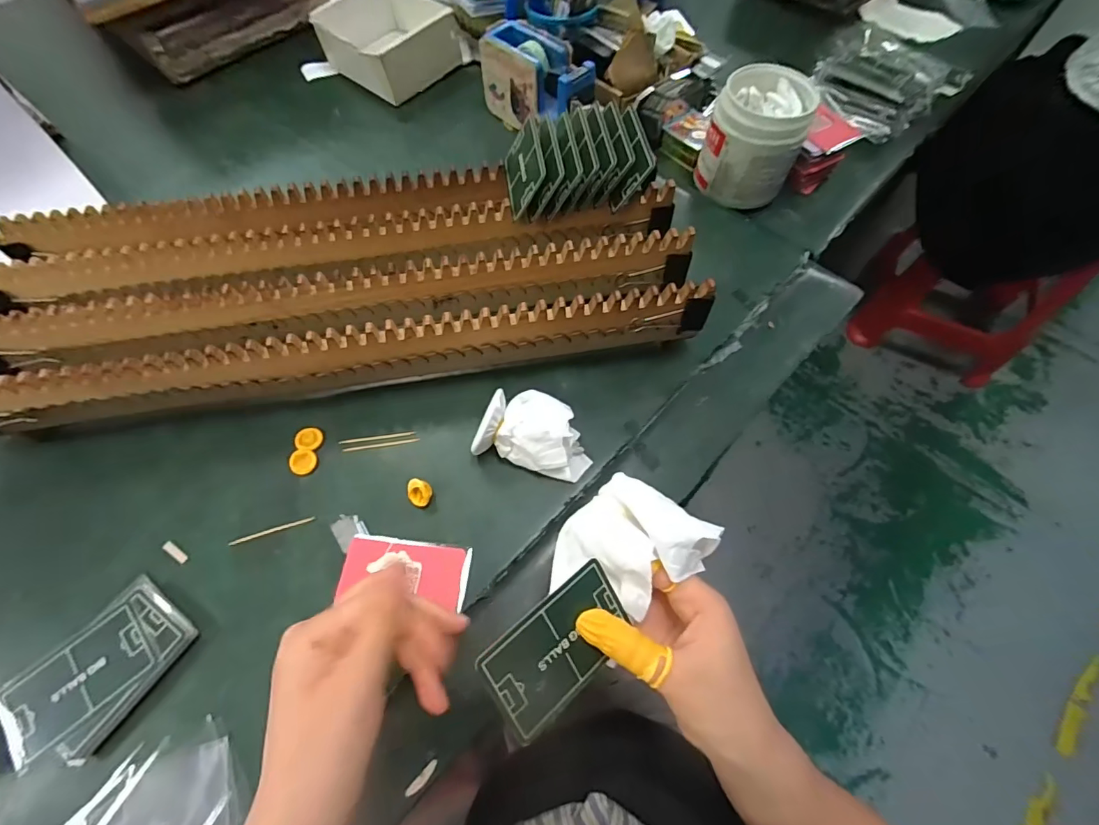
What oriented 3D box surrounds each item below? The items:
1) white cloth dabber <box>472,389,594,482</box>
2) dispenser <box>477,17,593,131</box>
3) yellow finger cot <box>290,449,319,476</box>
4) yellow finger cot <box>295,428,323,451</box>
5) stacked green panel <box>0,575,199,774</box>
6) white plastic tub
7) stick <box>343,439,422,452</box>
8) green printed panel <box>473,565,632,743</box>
[{"bbox_3d":[-0.011,0.015,0.370,0.090,0.047,0.053,13,64,7],"label":"white cloth dabber"},{"bbox_3d":[-0.013,-0.365,0.539,0.057,0.076,0.136,-40,70,-18],"label":"dispenser"},{"bbox_3d":[-0.196,0.039,0.383,0.020,0.005,0.019,0,63,0],"label":"yellow finger cot"},{"bbox_3d":[-0.197,0.022,0.393,0.020,0.004,0.019,0,63,0],"label":"yellow finger cot"},{"bbox_3d":[-0.294,0.170,0.314,0.068,0.014,0.107,34,68,16],"label":"stacked green panel"},{"bbox_3d":[0.218,-0.291,0.510,0.094,0.107,0.094,0,63,0],"label":"white plastic tub"},{"bbox_3d":[-0.138,0.027,0.398,0.062,0.004,0.004,-9,64,-5],"label":"stick"},{"bbox_3d":[0.006,0.124,0.257,0.084,0.004,0.051,-31,96,-29],"label":"green printed panel"}]

